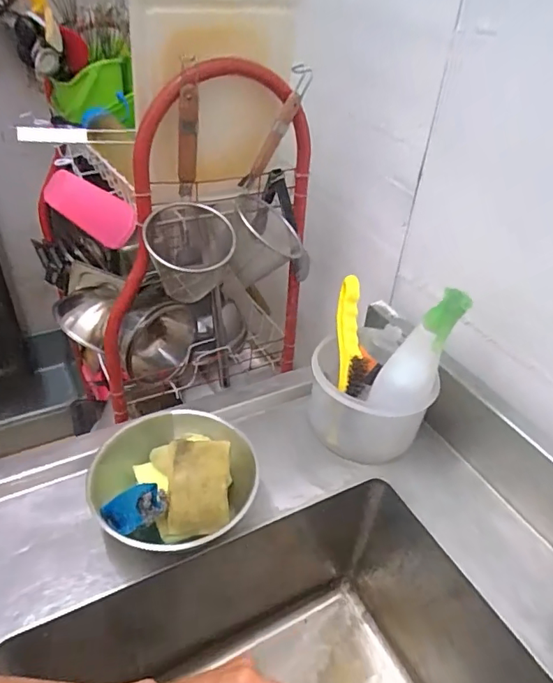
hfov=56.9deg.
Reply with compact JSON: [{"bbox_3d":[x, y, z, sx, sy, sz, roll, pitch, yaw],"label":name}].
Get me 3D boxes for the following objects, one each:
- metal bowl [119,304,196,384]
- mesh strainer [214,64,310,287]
[{"bbox_3d":[-0.224,0.005,0.975,0.139,0.133,0.089,-3,38,-11],"label":"metal bowl"},{"bbox_3d":[-0.020,-0.227,0.790,0.130,0.298,0.138,2,38,-3],"label":"mesh strainer"}]

